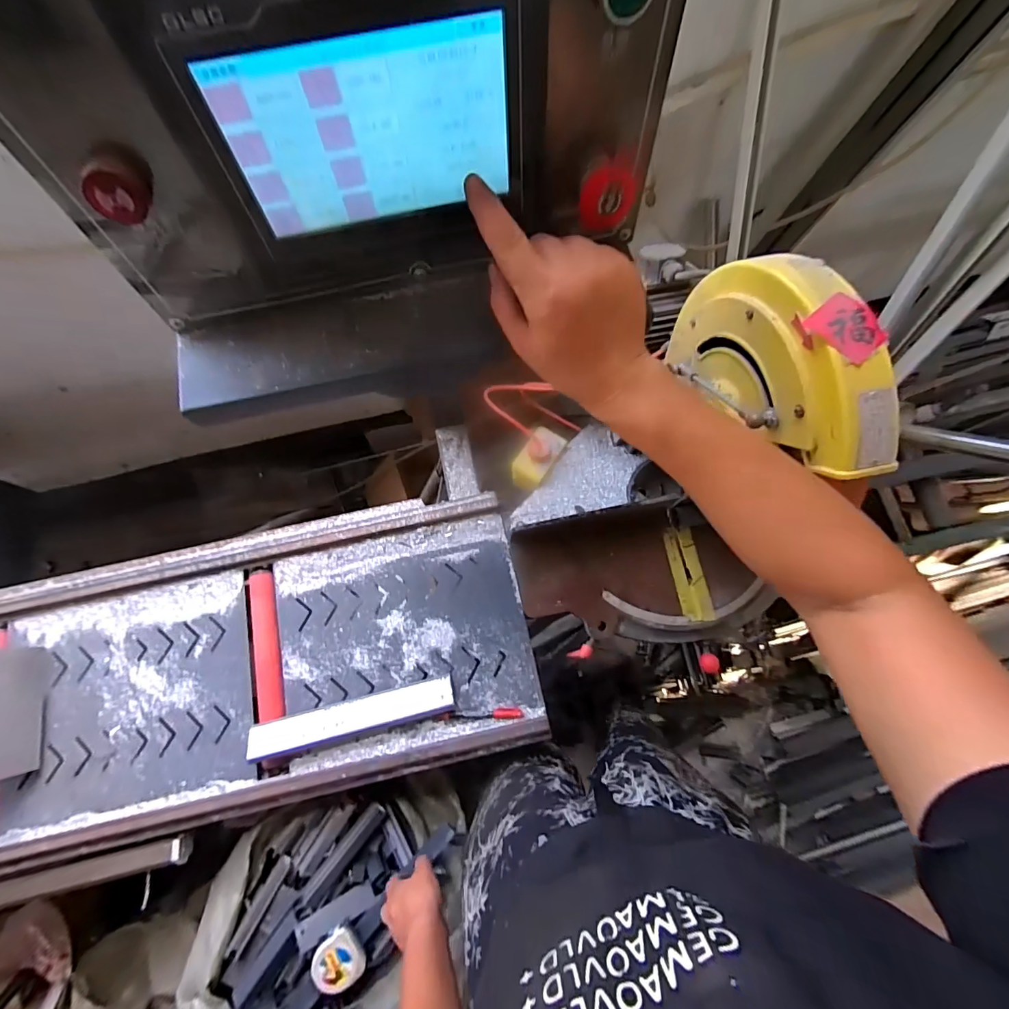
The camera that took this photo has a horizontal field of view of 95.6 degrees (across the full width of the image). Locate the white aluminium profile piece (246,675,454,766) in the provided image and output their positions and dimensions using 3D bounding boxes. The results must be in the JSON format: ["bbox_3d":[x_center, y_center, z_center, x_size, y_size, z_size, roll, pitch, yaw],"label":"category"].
[{"bbox_3d":[-0.233,0.332,0.708,0.311,0.029,0.052,-13,75,-4],"label":"white aluminium profile piece"}]

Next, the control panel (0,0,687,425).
[{"bbox_3d":[-0.072,-0.194,0.265,0.351,0.238,0.134,-16,77,-3],"label":"control panel"}]

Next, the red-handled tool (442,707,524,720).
[{"bbox_3d":[-0.034,0.328,0.711,0.125,0.010,0.016,-3,74,-1],"label":"red-handled tool"}]

